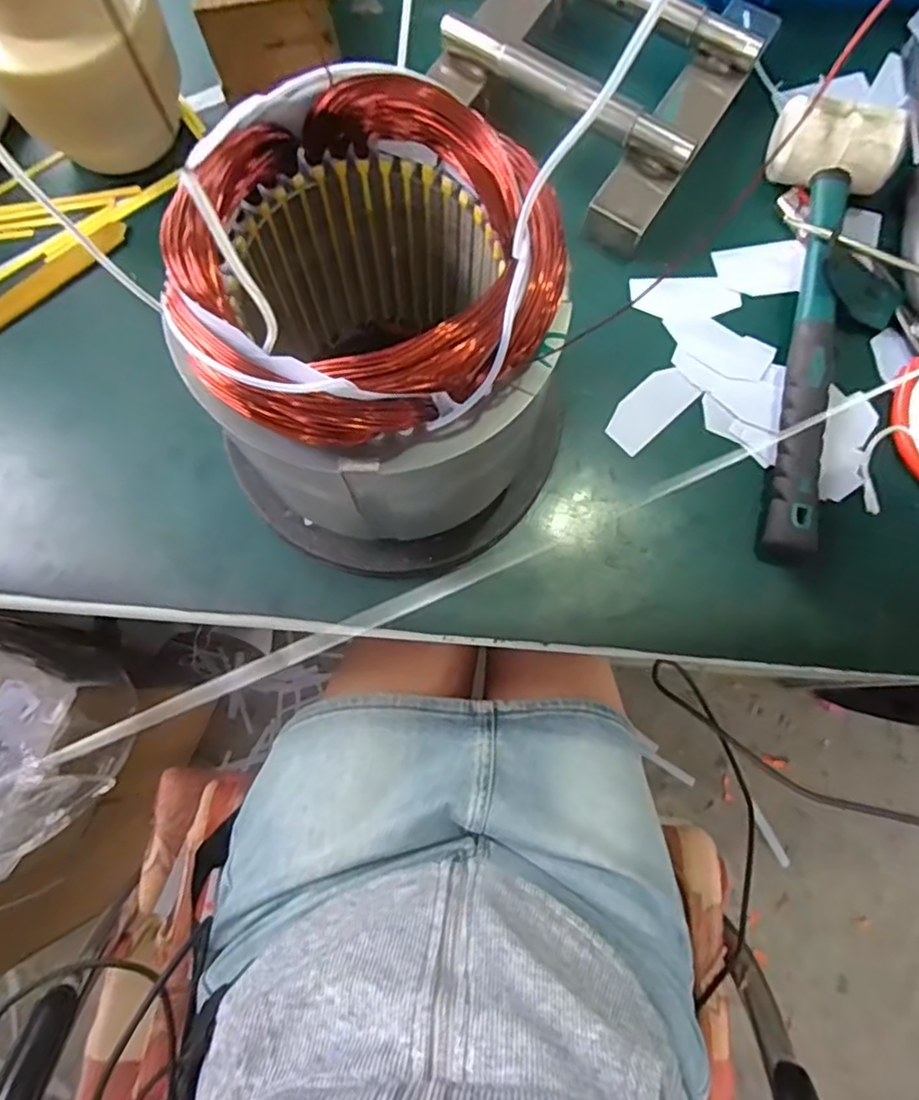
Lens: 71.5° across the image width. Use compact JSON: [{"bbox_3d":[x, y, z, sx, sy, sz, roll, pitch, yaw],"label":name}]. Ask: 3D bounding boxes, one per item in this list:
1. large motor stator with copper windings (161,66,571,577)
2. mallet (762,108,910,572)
[{"bbox_3d":[-0.029,-0.073,0.296,0.146,0.175,0.143,0,77,0],"label":"large motor stator with copper windings"},{"bbox_3d":[0.209,-0.136,0.380,0.066,0.052,0.280,12,77,3],"label":"mallet"}]

